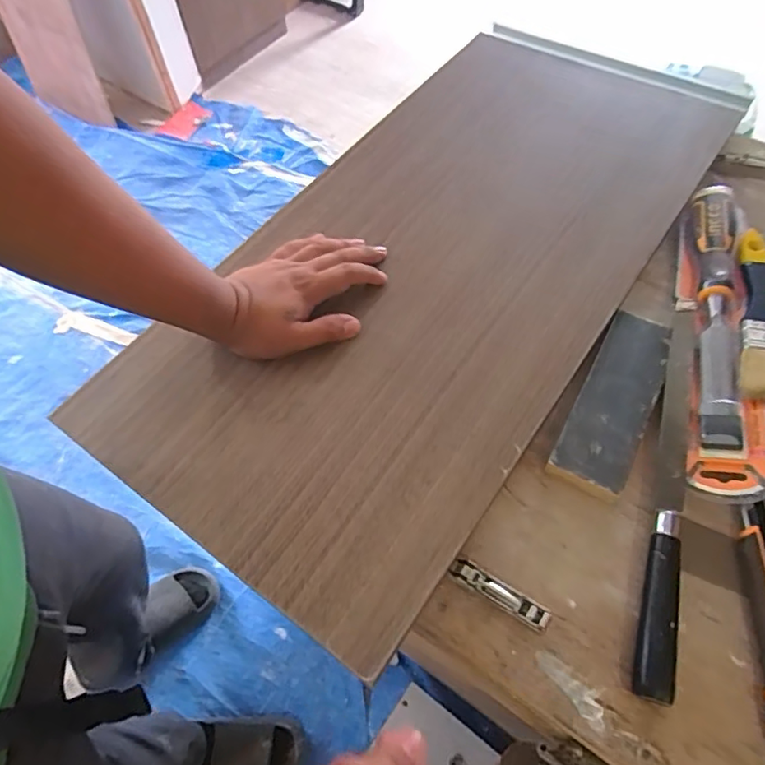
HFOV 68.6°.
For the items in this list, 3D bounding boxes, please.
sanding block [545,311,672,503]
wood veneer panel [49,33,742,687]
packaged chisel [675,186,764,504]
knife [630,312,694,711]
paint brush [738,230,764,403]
[{"bbox_3d":[0.199,0.013,0.477,0.057,0.018,0.170,26,64,16],"label":"sanding block"},{"bbox_3d":[0.060,-0.129,0.558,0.338,0.018,0.685,31,65,21],"label":"wood veneer panel"},{"bbox_3d":[0.295,-0.052,0.488,0.055,0.029,0.310,10,61,7],"label":"packaged chisel"},{"bbox_3d":[0.223,0.073,0.436,0.022,0.027,0.315,15,62,10],"label":"knife"},{"bbox_3d":[0.327,-0.060,0.484,0.039,0.025,0.183,14,61,10],"label":"paint brush"}]

